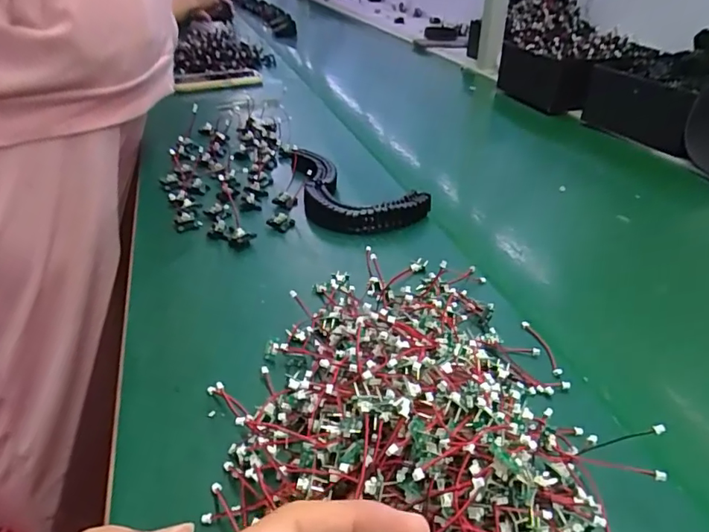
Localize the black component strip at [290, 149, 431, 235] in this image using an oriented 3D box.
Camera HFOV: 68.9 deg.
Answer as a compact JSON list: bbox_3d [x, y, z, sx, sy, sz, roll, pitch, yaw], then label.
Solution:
[{"bbox_3d":[0.000,-0.099,0.603,0.128,0.028,0.198,-7,33,-9],"label":"black component strip"}]

